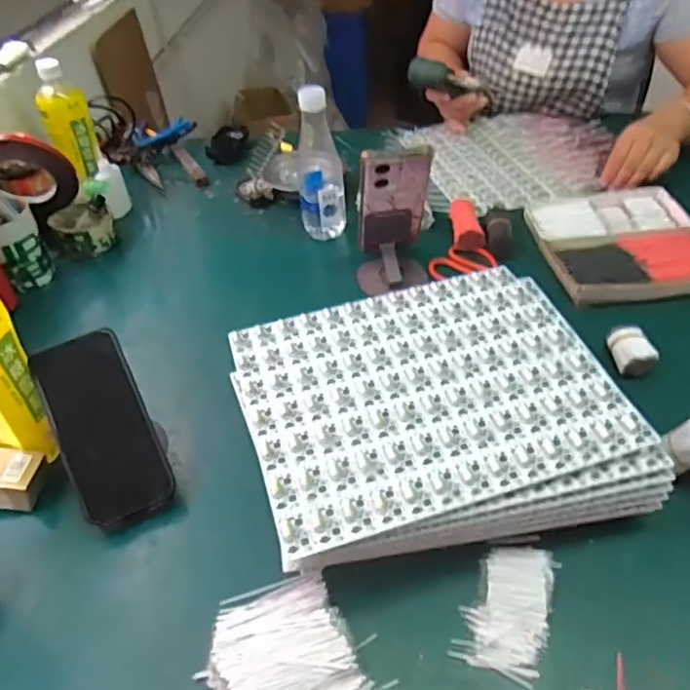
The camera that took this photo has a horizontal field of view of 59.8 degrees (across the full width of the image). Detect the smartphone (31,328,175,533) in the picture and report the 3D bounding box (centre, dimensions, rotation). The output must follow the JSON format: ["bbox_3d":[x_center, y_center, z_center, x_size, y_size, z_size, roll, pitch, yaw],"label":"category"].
[{"bbox_3d":[-0.206,0.069,0.512,0.073,0.013,0.163,-21,80,-20],"label":"smartphone"}]

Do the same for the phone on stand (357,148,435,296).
[{"bbox_3d":[0.054,-0.152,0.700,0.085,0.171,0.069,-5,41,2],"label":"phone on stand"}]

